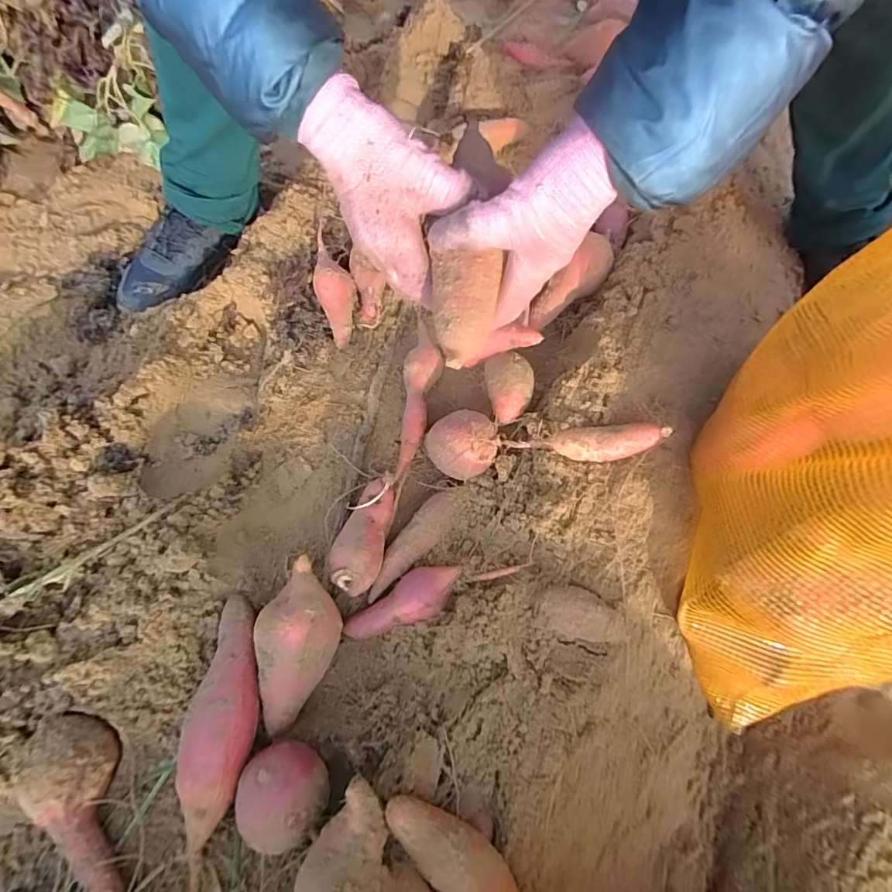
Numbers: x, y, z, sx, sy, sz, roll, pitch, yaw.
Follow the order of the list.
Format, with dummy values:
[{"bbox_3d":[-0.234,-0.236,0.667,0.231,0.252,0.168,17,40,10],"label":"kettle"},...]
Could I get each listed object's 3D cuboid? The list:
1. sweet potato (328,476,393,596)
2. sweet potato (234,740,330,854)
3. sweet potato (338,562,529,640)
[{"bbox_3d":[-0.078,0.085,0.451,0.044,0.043,0.100,8,67,3],"label":"sweet potato"},{"bbox_3d":[-0.120,0.257,0.363,0.062,0.053,0.059,0,66,0],"label":"sweet potato"},{"bbox_3d":[-0.016,0.128,0.433,0.158,0.032,0.043,-25,69,-11],"label":"sweet potato"}]

